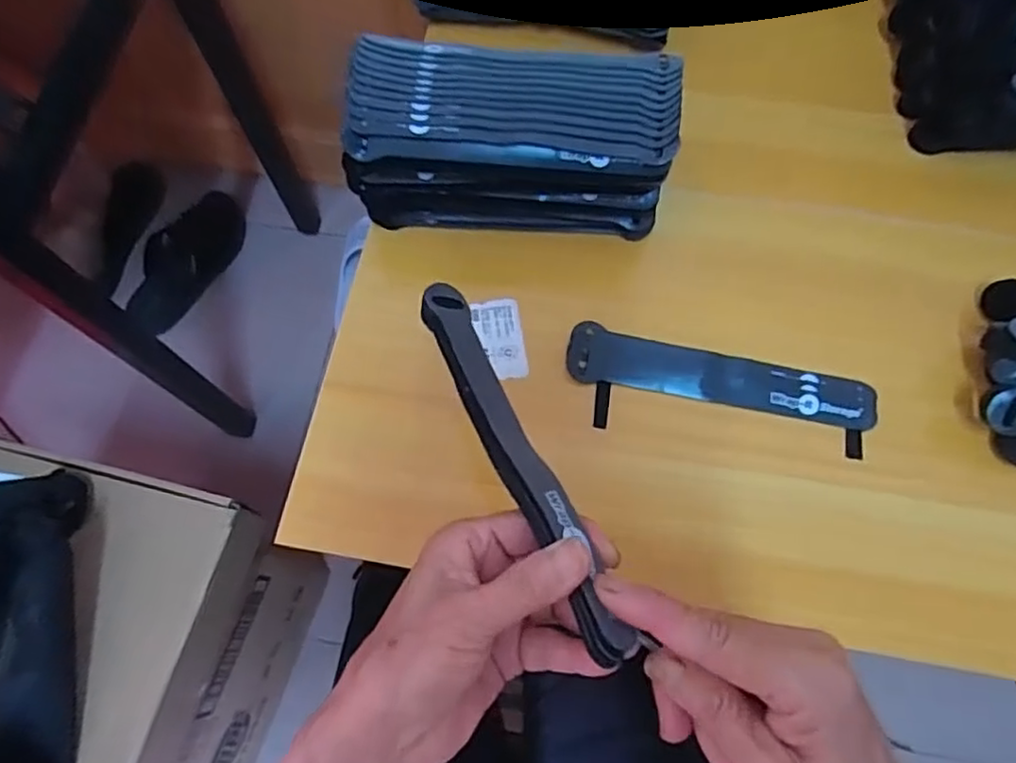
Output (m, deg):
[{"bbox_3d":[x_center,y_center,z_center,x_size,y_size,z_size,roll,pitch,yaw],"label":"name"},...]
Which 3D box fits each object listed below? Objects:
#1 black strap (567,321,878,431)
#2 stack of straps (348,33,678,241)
[{"bbox_3d":[0.137,-0.003,0.426,0.194,0.015,0.037,10,71,3],"label":"black strap"},{"bbox_3d":[0.003,-0.158,0.433,0.205,0.089,0.086,2,70,0],"label":"stack of straps"}]

